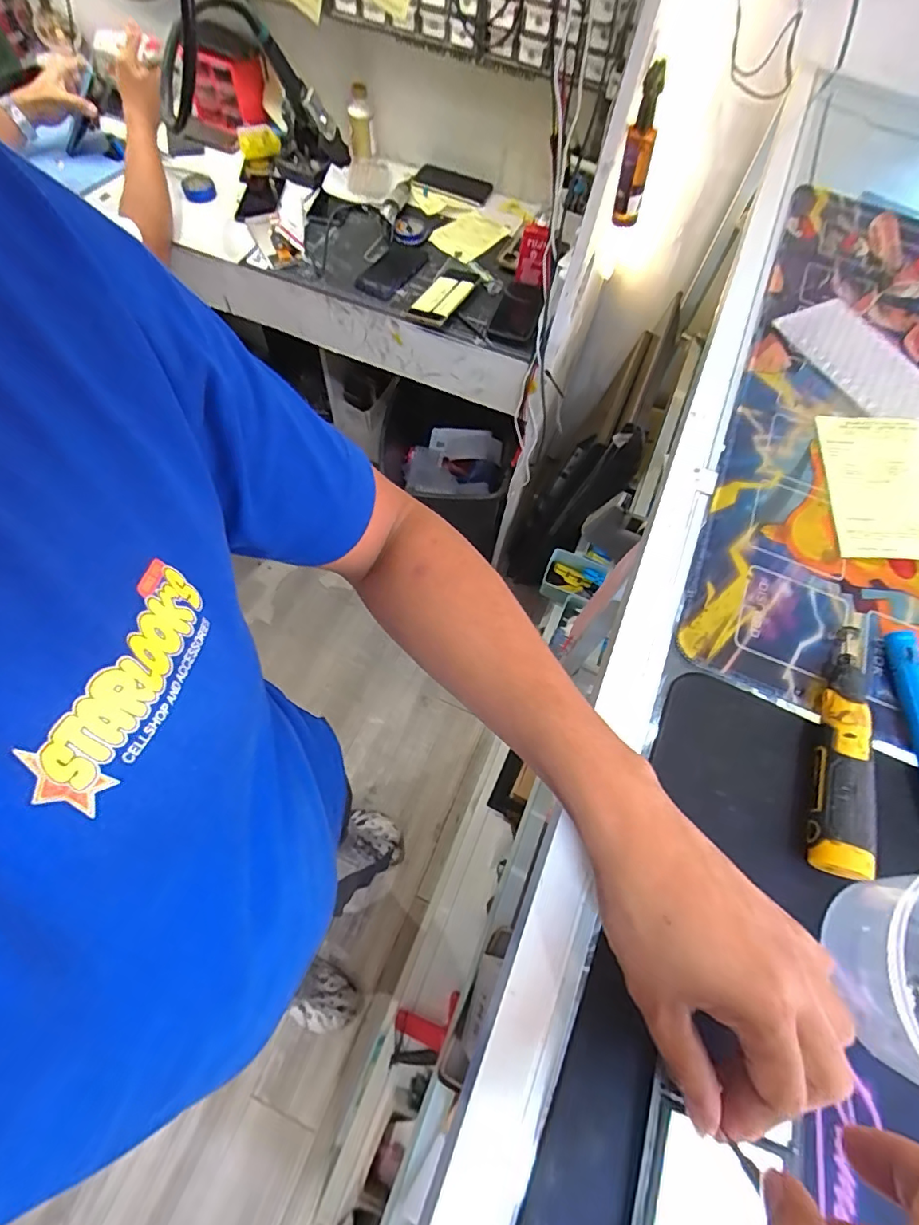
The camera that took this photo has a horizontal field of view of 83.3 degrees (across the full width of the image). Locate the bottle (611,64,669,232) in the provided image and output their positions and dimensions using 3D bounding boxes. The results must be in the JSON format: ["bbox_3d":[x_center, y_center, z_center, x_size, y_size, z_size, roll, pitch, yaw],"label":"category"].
[{"bbox_3d":[0.237,-0.595,0.681,0.037,0.205,0.045,22,89,8],"label":"bottle"}]

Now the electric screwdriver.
[{"bbox_3d":[0.244,0.081,0.331,0.026,0.028,0.162,21,65,8],"label":"electric screwdriver"}]

